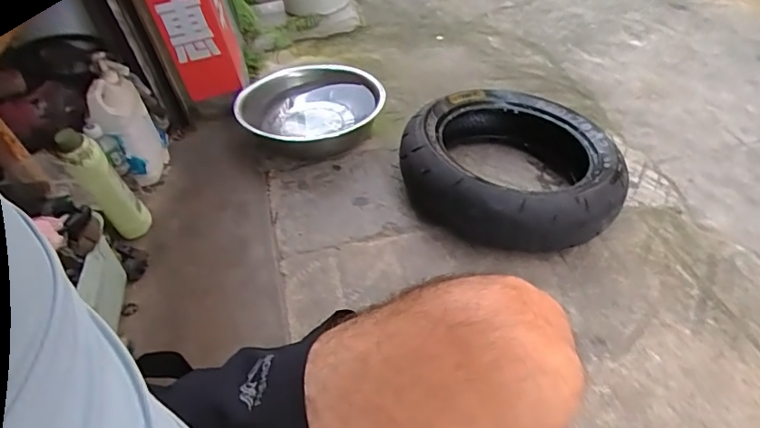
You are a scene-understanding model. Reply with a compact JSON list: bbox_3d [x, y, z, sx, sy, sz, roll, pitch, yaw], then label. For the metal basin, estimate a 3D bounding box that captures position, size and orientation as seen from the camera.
[{"bbox_3d":[-0.162,-0.244,1.226,0.323,0.100,0.307,-7,44,6],"label":"metal basin"}]

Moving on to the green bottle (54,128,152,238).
[{"bbox_3d":[-0.514,-0.048,0.985,0.069,0.270,0.073,-33,47,-20],"label":"green bottle"}]

